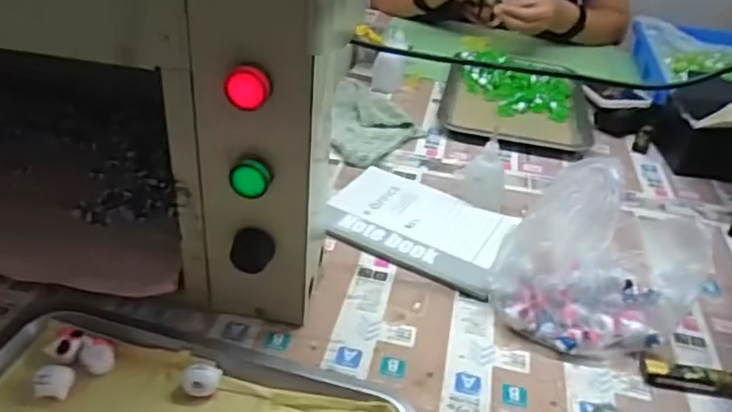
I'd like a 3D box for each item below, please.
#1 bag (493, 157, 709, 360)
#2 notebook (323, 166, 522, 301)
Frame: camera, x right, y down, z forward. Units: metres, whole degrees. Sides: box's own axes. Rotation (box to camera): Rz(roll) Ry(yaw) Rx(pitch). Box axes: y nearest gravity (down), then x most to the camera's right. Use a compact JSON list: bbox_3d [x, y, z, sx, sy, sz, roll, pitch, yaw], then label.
[{"bbox_3d":[0.207,0.049,0.527,0.159,0.104,0.157,26,40,27],"label":"bag"},{"bbox_3d":[0.057,0.016,0.630,0.188,0.010,0.138,20,38,21],"label":"notebook"}]

